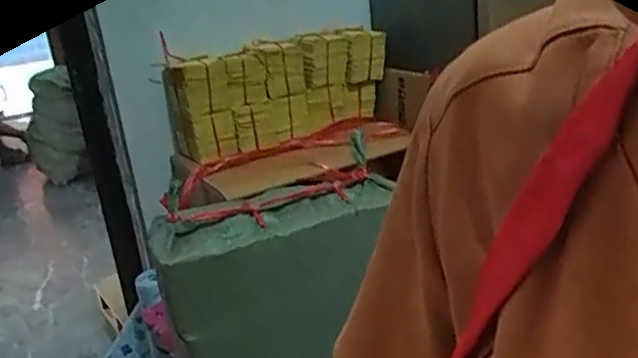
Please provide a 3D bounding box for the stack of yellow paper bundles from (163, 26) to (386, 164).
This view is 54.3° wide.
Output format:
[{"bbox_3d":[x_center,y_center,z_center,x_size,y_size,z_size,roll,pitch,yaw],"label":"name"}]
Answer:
[{"bbox_3d":[-0.106,-0.270,1.883,0.670,0.274,0.218,-18,23,-30],"label":"stack of yellow paper bundles"}]

